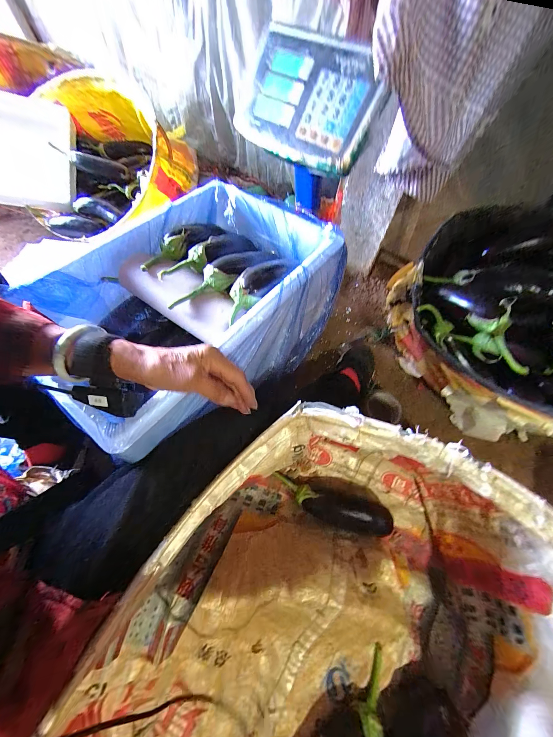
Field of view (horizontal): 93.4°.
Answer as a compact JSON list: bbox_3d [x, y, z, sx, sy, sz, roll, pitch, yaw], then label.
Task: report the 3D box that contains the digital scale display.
[{"bbox_3d":[0.042,-0.422,0.412,0.245,0.050,0.152,38,114,18],"label":"digital scale display"}]

